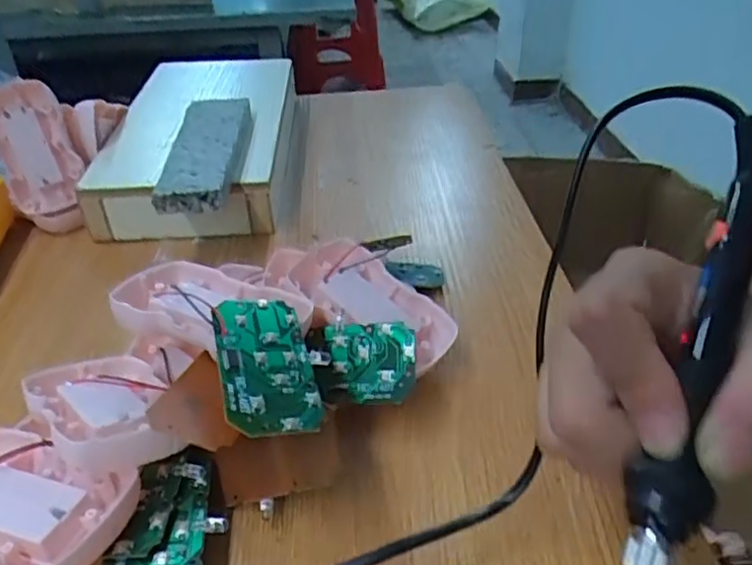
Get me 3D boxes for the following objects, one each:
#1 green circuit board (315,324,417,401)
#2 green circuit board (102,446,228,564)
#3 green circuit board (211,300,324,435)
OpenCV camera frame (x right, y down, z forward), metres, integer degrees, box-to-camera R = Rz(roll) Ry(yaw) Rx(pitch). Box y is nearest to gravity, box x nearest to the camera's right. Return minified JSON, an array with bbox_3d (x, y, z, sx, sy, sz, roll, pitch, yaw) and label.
[{"bbox_3d":[-0.004,0.038,0.305,0.045,0.037,0.004,-2,-9,15],"label":"green circuit board"},{"bbox_3d":[-0.082,0.098,0.252,0.038,0.005,0.071,6,42,1],"label":"green circuit board"},{"bbox_3d":[-0.046,0.033,0.263,0.036,0.004,0.071,-1,42,-23],"label":"green circuit board"}]

